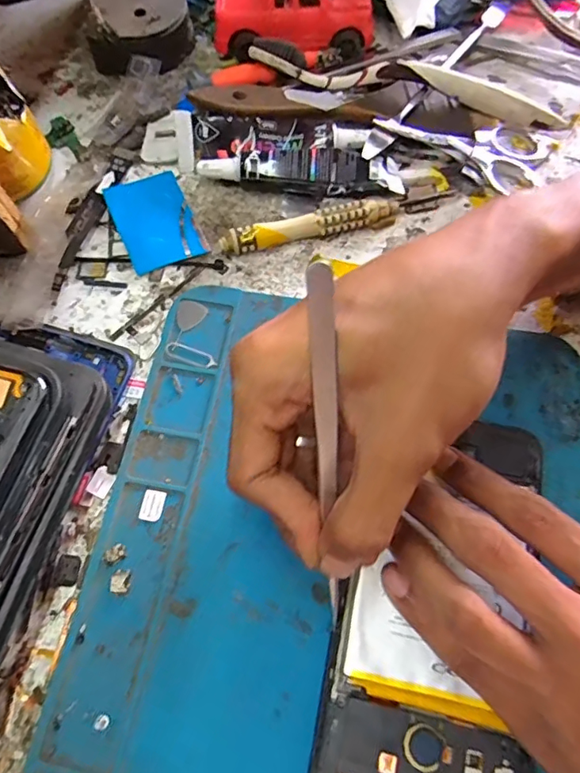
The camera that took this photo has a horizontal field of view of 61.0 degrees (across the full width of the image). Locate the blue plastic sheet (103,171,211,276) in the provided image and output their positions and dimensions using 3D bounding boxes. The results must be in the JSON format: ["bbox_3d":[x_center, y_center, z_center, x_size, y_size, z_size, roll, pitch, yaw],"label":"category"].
[{"bbox_3d":[-0.072,-0.090,0.264,0.039,0.004,0.060,-22,71,-12],"label":"blue plastic sheet"}]

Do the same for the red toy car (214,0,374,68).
[{"bbox_3d":[0.003,-0.225,0.295,0.092,0.036,0.050,6,69,5],"label":"red toy car"}]

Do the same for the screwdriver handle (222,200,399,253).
[{"bbox_3d":[0.012,-0.083,0.254,0.093,0.012,0.010,-14,69,-3],"label":"screwdriver handle"}]

